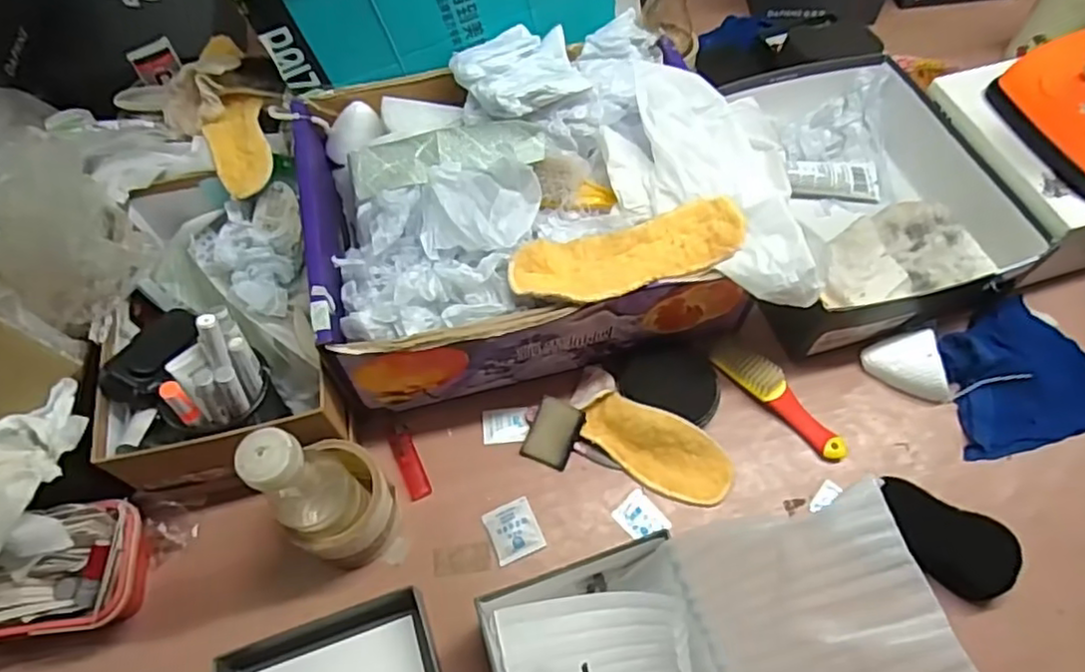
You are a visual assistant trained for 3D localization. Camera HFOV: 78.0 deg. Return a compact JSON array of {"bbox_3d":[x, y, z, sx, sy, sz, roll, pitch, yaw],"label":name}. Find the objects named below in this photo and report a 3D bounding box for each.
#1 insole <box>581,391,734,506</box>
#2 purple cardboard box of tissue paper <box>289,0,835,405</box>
[{"bbox_3d":[0.108,0.104,0.627,0.143,0.020,0.067,25,101,9],"label":"insole"},{"bbox_3d":[-0.003,-0.136,0.651,0.434,0.160,0.327,-9,61,-5],"label":"purple cardboard box of tissue paper"}]

